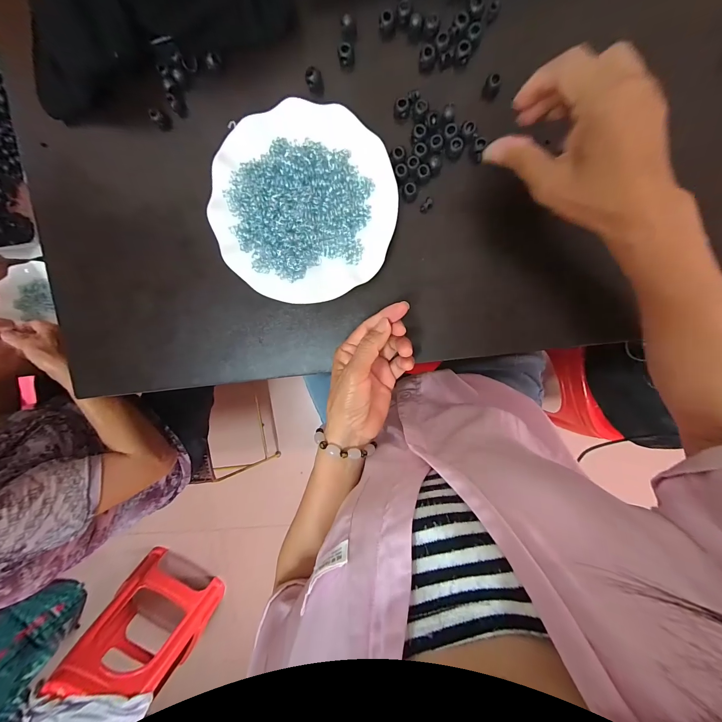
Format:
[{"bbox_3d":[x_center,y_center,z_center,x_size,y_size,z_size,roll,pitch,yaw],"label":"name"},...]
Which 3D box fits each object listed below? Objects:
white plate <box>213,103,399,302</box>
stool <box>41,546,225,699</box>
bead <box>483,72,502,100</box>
[{"bbox_3d":[-0.058,-0.155,0.320,0.178,0.022,0.178,0,99,3],"label":"white plate"},{"bbox_3d":[-0.761,0.955,1.068,0.328,0.428,0.335,40,99,-1],"label":"stool"},{"bbox_3d":[0.126,-0.263,0.299,0.015,0.016,0.016,1,98,5],"label":"bead"}]

